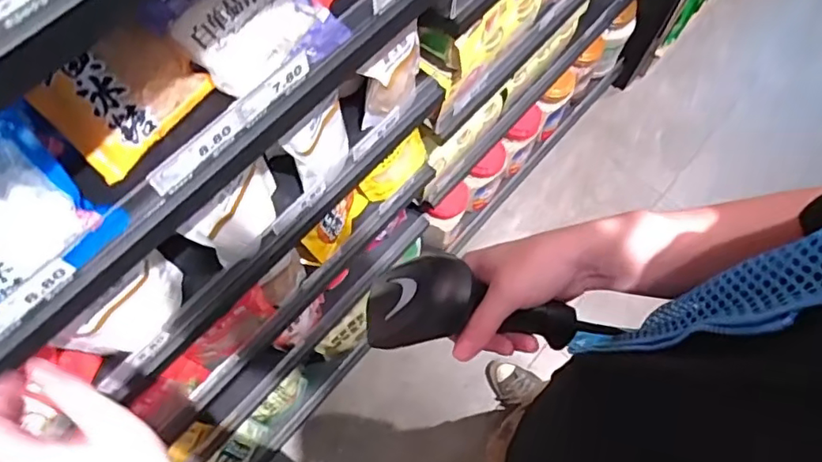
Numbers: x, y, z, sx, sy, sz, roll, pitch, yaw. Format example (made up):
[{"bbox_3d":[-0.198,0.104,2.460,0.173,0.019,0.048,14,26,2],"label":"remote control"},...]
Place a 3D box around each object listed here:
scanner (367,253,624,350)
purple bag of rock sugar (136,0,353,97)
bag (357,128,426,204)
[{"bbox_3d":[0.068,0.068,0.464,0.198,0.065,0.064,10,67,-7],"label":"scanner"},{"bbox_3d":[-0.143,-0.194,0.530,0.107,0.080,0.138,30,70,12],"label":"purple bag of rock sugar"},{"bbox_3d":[-0.023,-0.111,0.997,0.135,0.095,0.041,-42,73,-16],"label":"bag"}]

